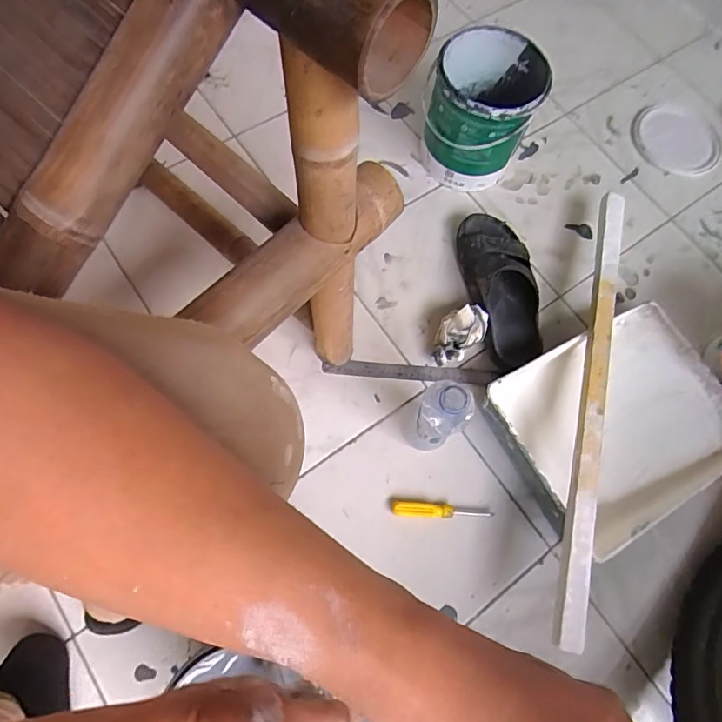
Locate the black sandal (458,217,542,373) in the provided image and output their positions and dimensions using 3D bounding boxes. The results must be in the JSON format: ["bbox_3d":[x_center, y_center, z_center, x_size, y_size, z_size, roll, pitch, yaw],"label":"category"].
[{"bbox_3d":[0.242,-0.128,0.827,0.110,0.083,0.283,-12,73,-8],"label":"black sandal"}]

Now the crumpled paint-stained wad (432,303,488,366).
[{"bbox_3d":[0.158,-0.043,0.798,0.110,0.069,0.066,-42,80,-16],"label":"crumpled paint-stained wad"}]

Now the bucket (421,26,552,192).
[{"bbox_3d":[0.207,-0.441,0.876,0.180,0.209,0.183,1,72,-4],"label":"bucket"}]

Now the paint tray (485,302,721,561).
[{"bbox_3d":[0.405,0.090,0.755,0.362,0.071,0.280,-25,76,-12],"label":"paint tray"}]

